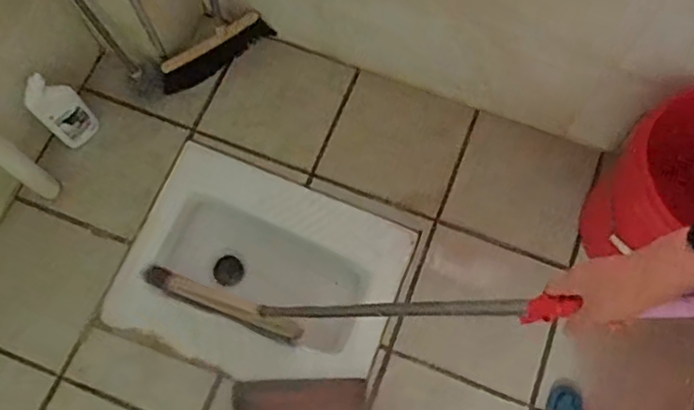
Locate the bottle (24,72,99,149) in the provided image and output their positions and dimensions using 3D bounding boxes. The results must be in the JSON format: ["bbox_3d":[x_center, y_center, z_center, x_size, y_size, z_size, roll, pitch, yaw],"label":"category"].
[{"bbox_3d":[-0.610,-0.196,1.290,0.075,0.202,0.097,40,75,12],"label":"bottle"}]

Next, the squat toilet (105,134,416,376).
[{"bbox_3d":[-0.183,0.171,1.365,0.564,0.200,0.424,21,70,6],"label":"squat toilet"}]

